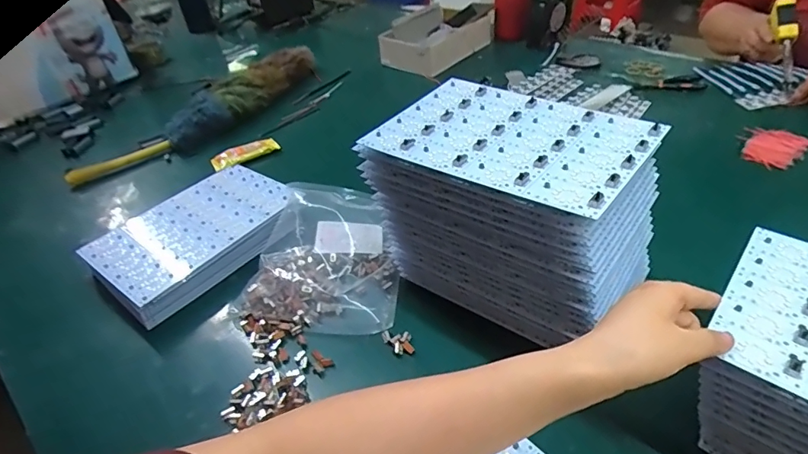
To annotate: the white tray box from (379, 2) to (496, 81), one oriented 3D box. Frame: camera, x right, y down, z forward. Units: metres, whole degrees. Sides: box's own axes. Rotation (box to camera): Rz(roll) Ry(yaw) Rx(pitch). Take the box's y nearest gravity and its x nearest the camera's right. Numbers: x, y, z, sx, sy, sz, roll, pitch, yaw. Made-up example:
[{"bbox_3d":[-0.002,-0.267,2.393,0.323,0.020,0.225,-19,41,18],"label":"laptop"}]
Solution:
[{"bbox_3d":[0.070,-0.437,1.073,0.153,0.098,0.289,23,48,31],"label":"white tray box"}]

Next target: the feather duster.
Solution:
[{"bbox_3d":[-0.382,-0.252,0.949,0.117,0.067,0.581,24,49,32],"label":"feather duster"}]

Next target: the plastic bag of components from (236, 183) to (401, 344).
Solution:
[{"bbox_3d":[-0.104,0.033,0.587,0.187,0.054,0.226,-6,40,2],"label":"plastic bag of components"}]

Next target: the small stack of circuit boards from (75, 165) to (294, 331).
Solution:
[{"bbox_3d":[-0.282,0.011,0.644,0.176,0.049,0.249,29,52,35],"label":"small stack of circuit boards"}]

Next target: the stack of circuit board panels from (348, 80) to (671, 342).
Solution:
[{"bbox_3d":[0.107,-0.019,0.488,0.243,0.180,0.150,24,49,32],"label":"stack of circuit board panels"}]

